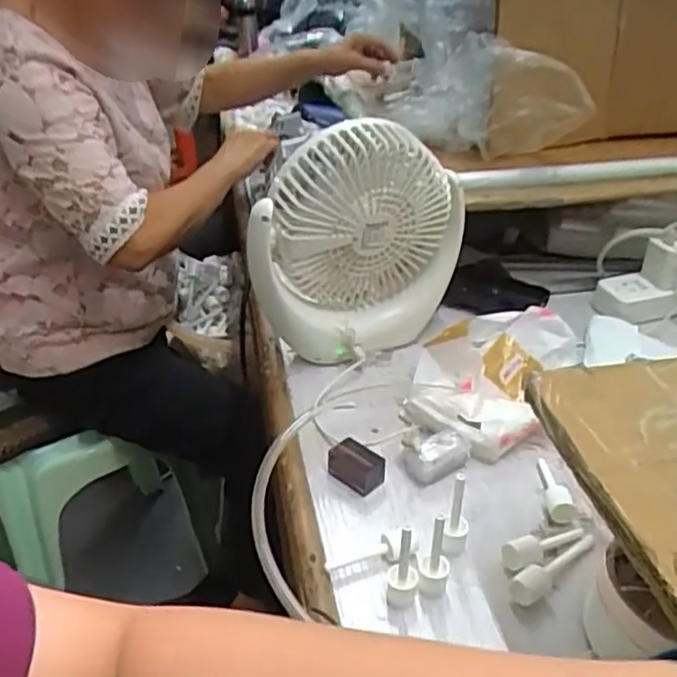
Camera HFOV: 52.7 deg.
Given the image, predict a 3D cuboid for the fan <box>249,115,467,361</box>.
[{"bbox_3d":[0.017,-0.087,0.614,0.185,0.201,0.063,-15,35,-20],"label":"fan"}]

